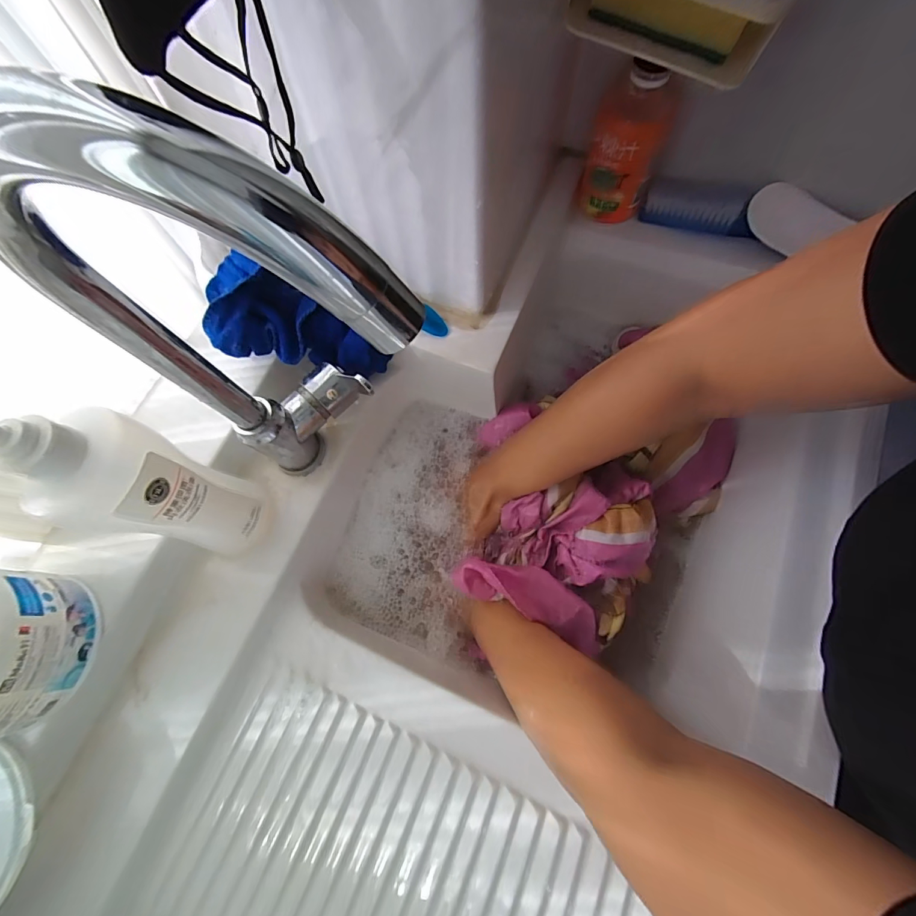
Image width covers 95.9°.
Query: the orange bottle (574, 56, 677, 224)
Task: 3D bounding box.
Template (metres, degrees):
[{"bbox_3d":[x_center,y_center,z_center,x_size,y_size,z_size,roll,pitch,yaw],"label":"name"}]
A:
[{"bbox_3d":[0.156,-0.287,0.380,0.067,0.135,0.056,18,76,7],"label":"orange bottle"}]

